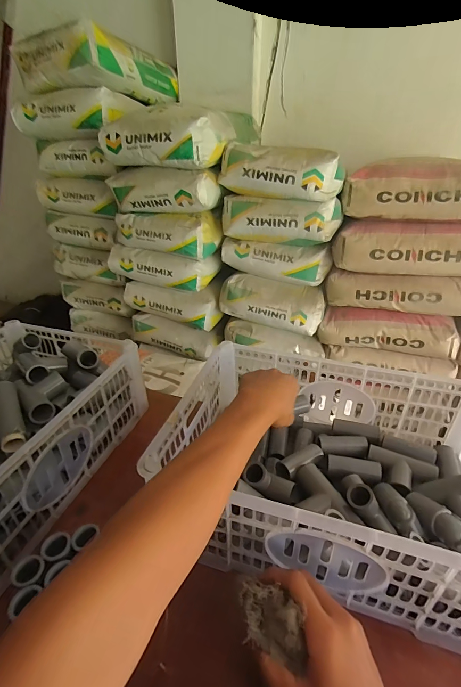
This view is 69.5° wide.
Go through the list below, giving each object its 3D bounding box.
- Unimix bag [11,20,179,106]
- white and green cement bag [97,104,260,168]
[{"bbox_3d":[-0.440,-0.956,1.181,0.318,0.139,0.464,12,33,19],"label":"Unimix bag"},{"bbox_3d":[-0.137,-0.702,1.139,0.365,0.137,0.536,9,32,15],"label":"white and green cement bag"}]

